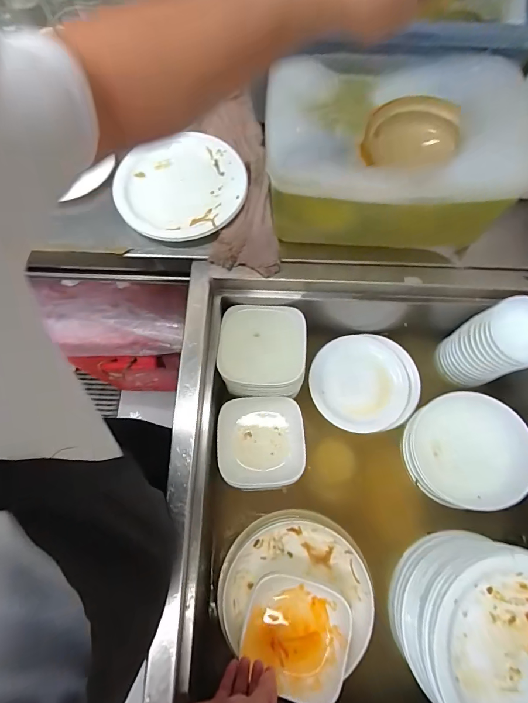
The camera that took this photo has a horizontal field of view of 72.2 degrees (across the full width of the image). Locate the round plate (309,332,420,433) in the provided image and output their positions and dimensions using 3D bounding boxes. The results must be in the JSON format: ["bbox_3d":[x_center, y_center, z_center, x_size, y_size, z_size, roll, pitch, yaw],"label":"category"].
[{"bbox_3d":[0.207,0.058,0.711,0.195,0.022,0.194,0,71,1],"label":"round plate"}]

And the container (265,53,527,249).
[{"bbox_3d":[0.194,-0.305,0.560,0.341,0.168,0.241,8,71,4],"label":"container"}]

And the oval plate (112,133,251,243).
[{"bbox_3d":[-0.145,-0.292,0.647,0.221,0.028,0.206,-6,71,-1],"label":"oval plate"}]

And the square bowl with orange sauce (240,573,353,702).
[{"bbox_3d":[0.048,0.420,0.541,0.146,0.050,0.144,17,72,7],"label":"square bowl with orange sauce"}]

